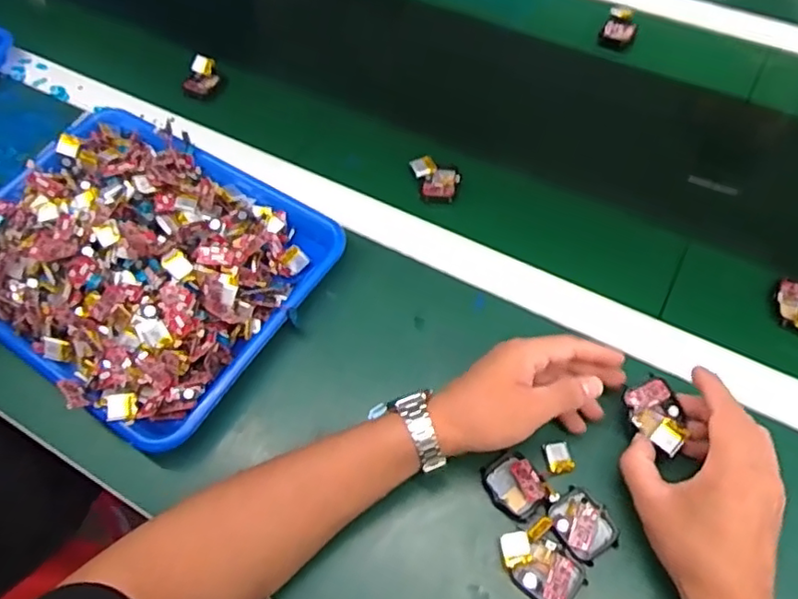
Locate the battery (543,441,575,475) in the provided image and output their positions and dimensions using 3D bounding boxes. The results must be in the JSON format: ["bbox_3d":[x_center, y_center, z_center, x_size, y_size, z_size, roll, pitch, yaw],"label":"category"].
[{"bbox_3d":[0.121,0.120,0.466,0.018,0.004,0.024,-12,60,-4],"label":"battery"}]

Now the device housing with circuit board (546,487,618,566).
[{"bbox_3d":[0.132,0.160,0.437,0.041,0.009,0.045,-35,64,-16],"label":"device housing with circuit board"}]

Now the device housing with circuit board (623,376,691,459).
[{"bbox_3d":[0.185,0.084,0.440,0.037,0.010,0.053,-14,60,-5],"label":"device housing with circuit board"}]

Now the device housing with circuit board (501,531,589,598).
[{"bbox_3d":[0.098,0.188,0.429,0.059,0.013,0.036,33,67,20],"label":"device housing with circuit board"}]

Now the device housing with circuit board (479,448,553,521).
[{"bbox_3d":[0.085,0.137,0.452,0.037,0.011,0.046,-37,64,-17],"label":"device housing with circuit board"}]

